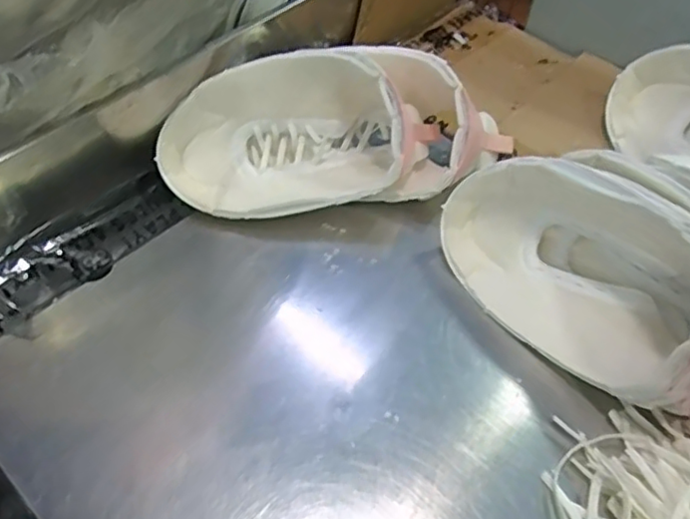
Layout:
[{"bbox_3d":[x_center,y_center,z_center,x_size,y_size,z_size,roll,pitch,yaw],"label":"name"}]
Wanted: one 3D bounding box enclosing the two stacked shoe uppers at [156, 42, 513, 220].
[{"bbox_3d":[-0.007,-0.113,0.565,0.314,0.099,0.128,-6,52,-7],"label":"two stacked shoe uppers"}]

